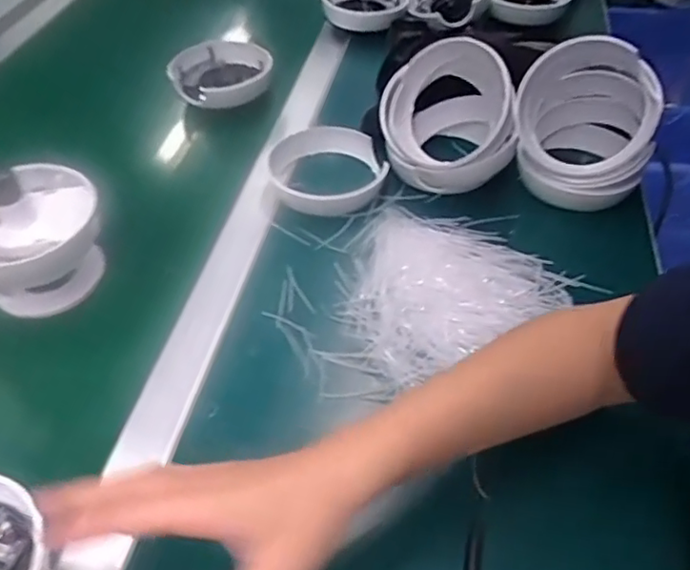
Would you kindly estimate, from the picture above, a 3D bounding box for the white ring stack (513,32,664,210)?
[{"bbox_3d":[0.223,-0.159,0.576,0.118,0.131,0.120,12,48,11],"label":"white ring stack"}]

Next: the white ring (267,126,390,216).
[{"bbox_3d":[-0.018,-0.115,0.610,0.113,0.028,0.113,0,47,0],"label":"white ring"}]

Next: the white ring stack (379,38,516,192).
[{"bbox_3d":[0.099,-0.168,0.598,0.125,0.112,0.130,0,47,0],"label":"white ring stack"}]

